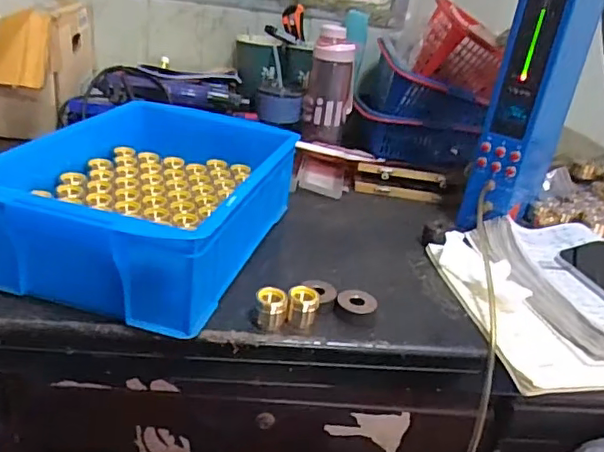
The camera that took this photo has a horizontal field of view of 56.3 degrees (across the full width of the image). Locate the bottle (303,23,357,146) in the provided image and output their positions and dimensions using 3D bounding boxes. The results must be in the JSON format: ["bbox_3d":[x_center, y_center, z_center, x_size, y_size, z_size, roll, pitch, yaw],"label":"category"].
[{"bbox_3d":[0.049,-0.236,0.980,0.082,0.198,0.085,8,26,1],"label":"bottle"}]

